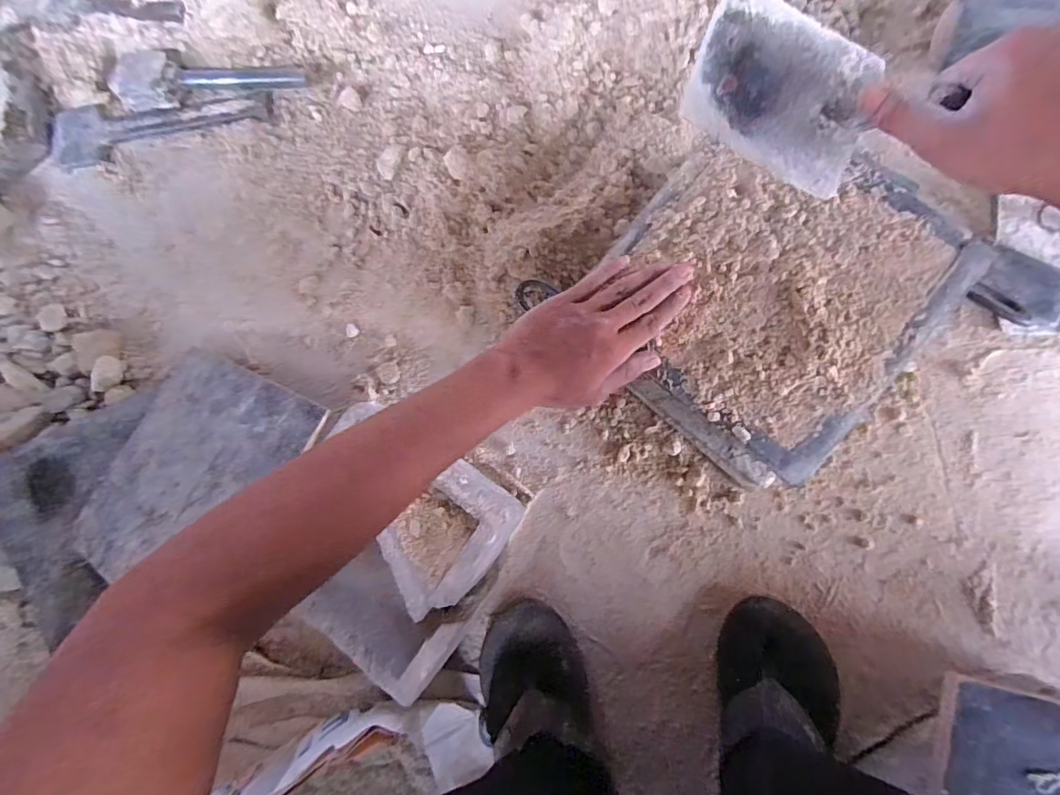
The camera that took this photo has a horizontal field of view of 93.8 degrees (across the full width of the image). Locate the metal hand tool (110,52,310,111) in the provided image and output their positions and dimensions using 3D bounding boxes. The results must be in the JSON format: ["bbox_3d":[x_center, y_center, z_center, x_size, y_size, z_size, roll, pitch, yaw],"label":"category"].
[{"bbox_3d":[-0.409,-0.401,0.626,0.252,0.028,0.068,3,87,9],"label":"metal hand tool"}]

